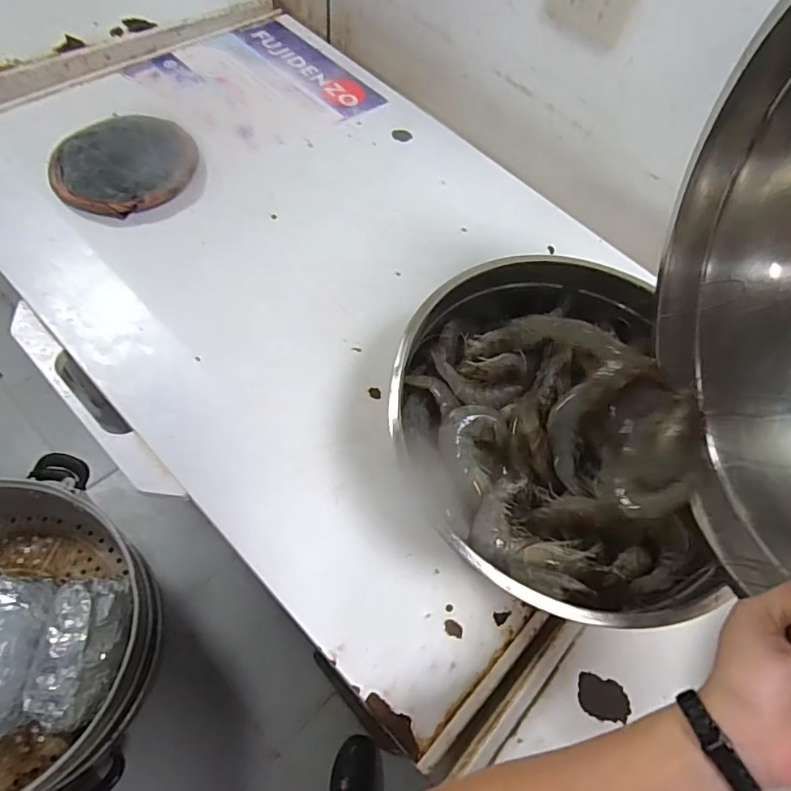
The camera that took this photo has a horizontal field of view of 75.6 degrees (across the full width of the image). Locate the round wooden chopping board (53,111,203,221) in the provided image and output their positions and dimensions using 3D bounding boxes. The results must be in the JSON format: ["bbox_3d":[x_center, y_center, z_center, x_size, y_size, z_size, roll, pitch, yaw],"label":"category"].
[{"bbox_3d":[-0.369,-0.323,0.695,0.187,0.030,0.191,5,59,-8],"label":"round wooden chopping board"}]

